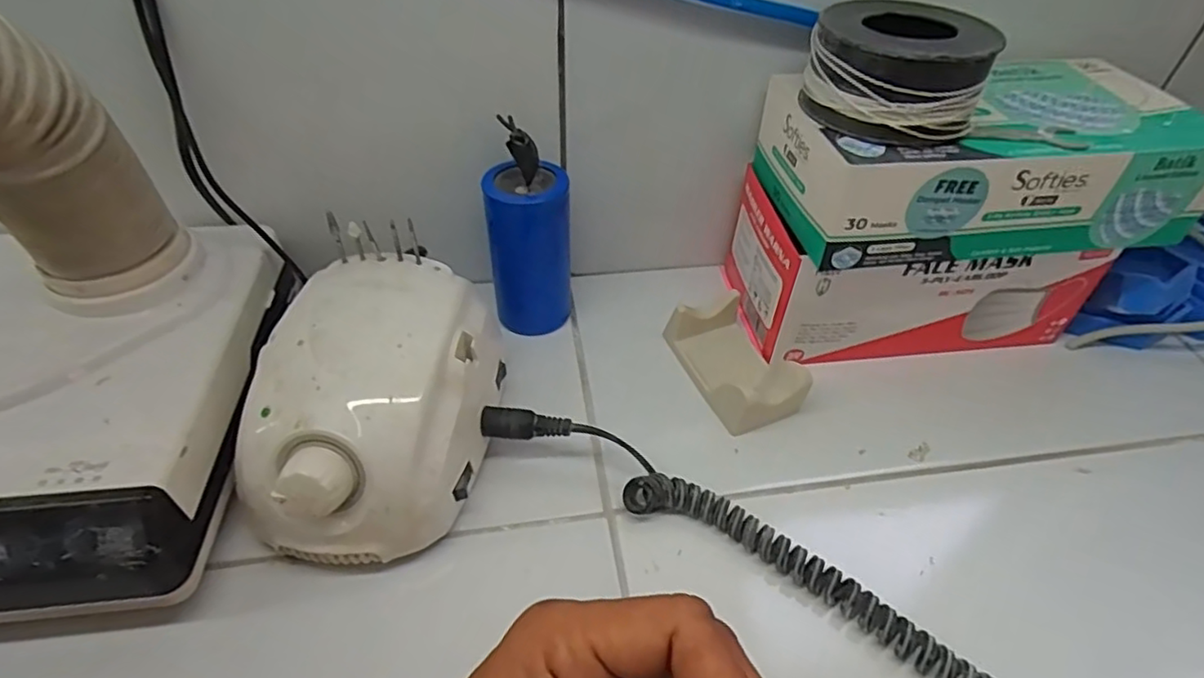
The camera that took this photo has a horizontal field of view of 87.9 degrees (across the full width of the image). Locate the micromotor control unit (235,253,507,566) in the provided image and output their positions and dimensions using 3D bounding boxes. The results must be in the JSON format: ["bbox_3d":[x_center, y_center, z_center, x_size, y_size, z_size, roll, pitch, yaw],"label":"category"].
[{"bbox_3d":[-0.110,0.028,0.307,0.095,0.070,0.135,8,45,6],"label":"micromotor control unit"}]

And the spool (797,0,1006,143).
[{"bbox_3d":[0.143,-0.132,0.308,0.080,0.044,0.072,19,47,16],"label":"spool"}]

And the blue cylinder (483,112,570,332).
[{"bbox_3d":[-0.043,-0.061,0.376,0.049,0.118,0.039,-3,45,-5],"label":"blue cylinder"}]

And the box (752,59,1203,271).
[{"bbox_3d":[0.205,-0.101,0.349,0.207,0.059,0.106,-4,45,-6],"label":"box"}]

